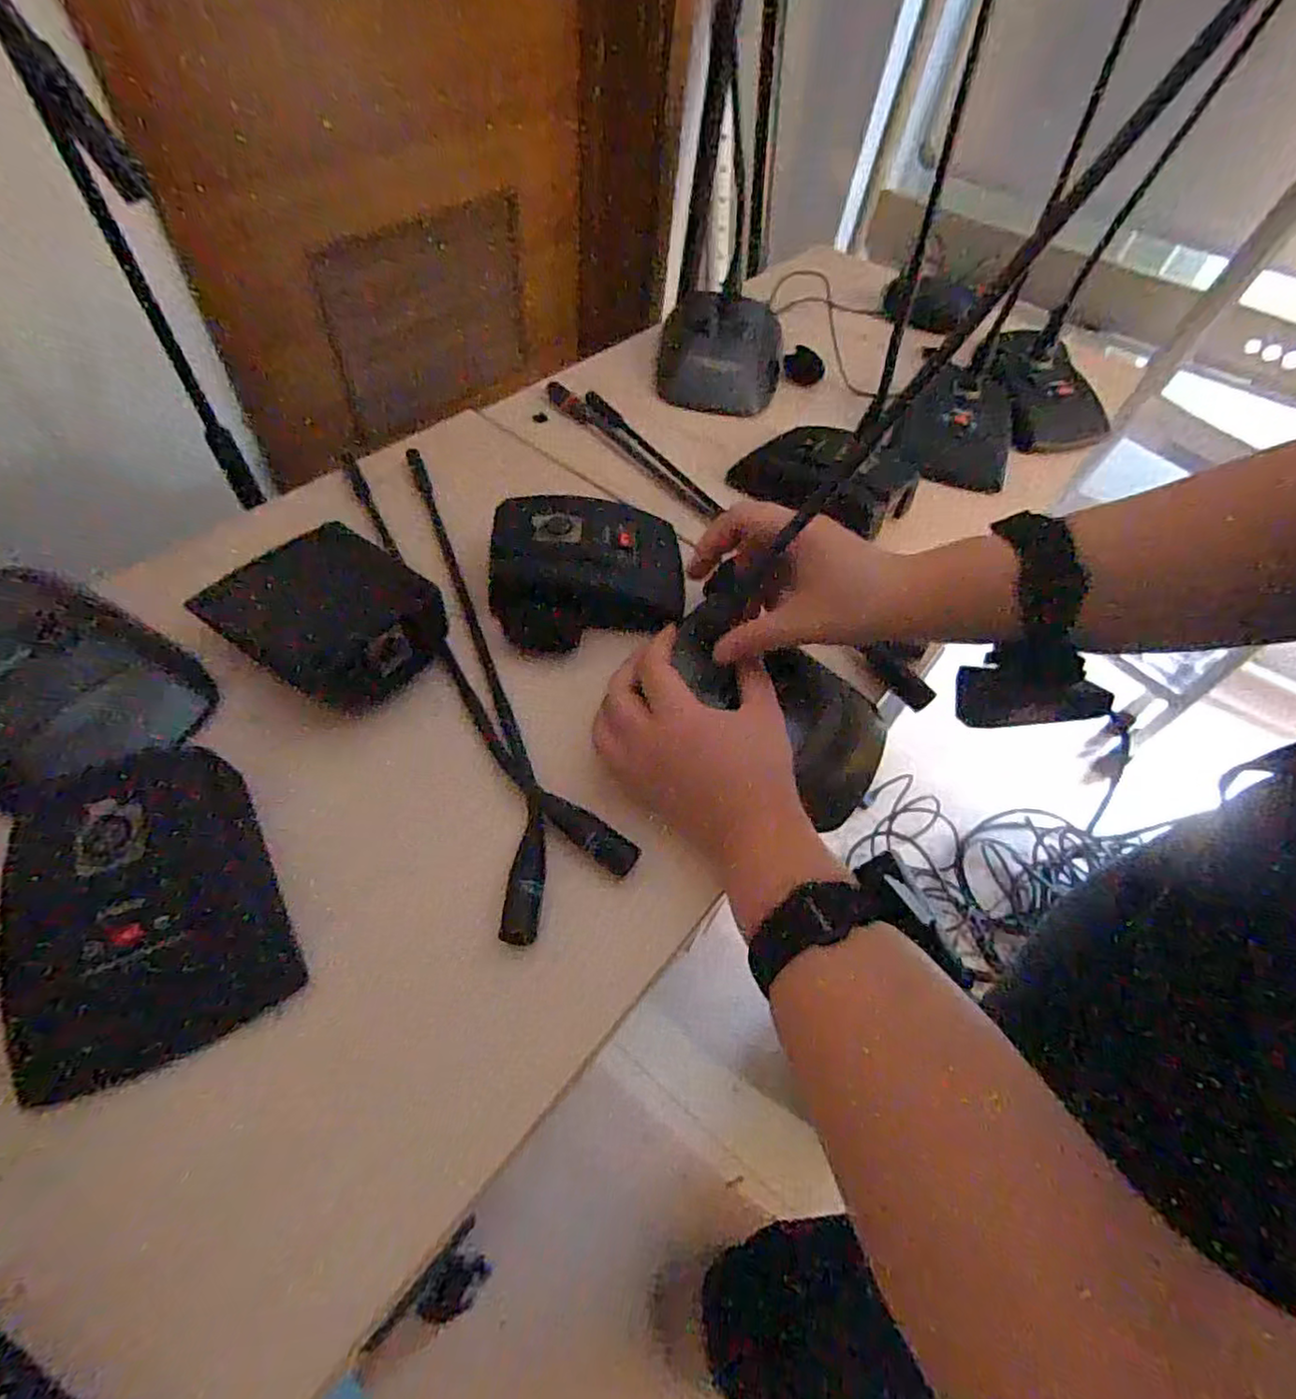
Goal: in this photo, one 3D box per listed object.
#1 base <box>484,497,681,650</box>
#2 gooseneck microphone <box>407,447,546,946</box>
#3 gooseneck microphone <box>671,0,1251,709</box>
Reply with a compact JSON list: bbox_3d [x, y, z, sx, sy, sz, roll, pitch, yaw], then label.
[{"bbox_3d":[-0.040,-0.087,0.443,0.130,0.045,0.113,0,54,-6],"label":"base"},{"bbox_3d":[-0.118,-0.050,0.425,0.033,0.016,0.411,-12,56,-14],"label":"gooseneck microphone"},{"bbox_3d":[0.128,-0.141,0.240,0.024,0.413,0.049,8,49,-33],"label":"gooseneck microphone"}]

